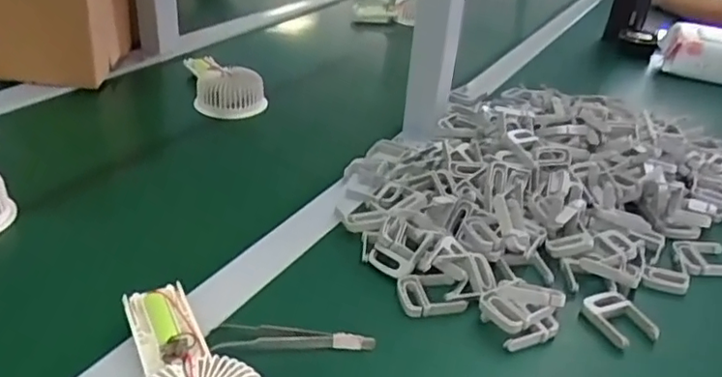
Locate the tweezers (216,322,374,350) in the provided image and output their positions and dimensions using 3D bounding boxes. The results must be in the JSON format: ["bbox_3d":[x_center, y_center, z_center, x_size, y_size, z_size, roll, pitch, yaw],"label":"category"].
[{"bbox_3d":[-0.045,0.106,0.425,0.107,0.014,0.020,3,31,-2],"label":"tweezers"}]

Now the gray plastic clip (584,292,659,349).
[{"bbox_3d":[0.200,0.099,0.470,0.039,0.013,0.047,-8,33,-21],"label":"gray plastic clip"}]

